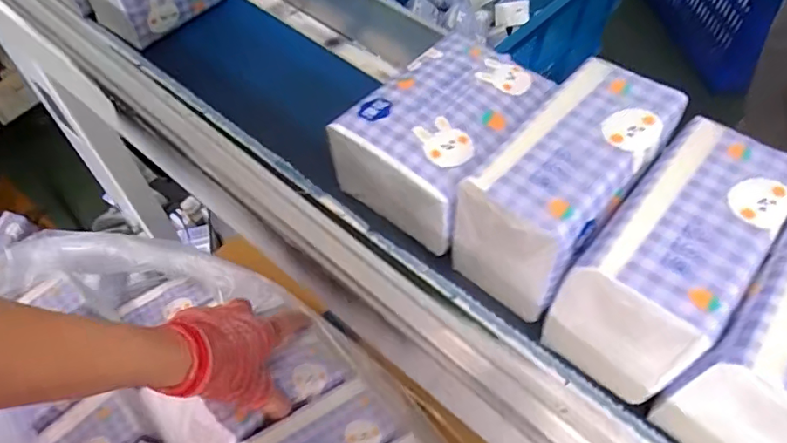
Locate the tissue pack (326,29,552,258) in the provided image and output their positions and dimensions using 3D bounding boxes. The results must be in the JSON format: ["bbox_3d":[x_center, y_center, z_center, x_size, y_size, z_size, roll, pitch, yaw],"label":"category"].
[{"bbox_3d":[0.028,-0.052,0.335,0.092,0.065,0.121,34,64,19],"label":"tissue pack"}]

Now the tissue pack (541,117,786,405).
[{"bbox_3d":[0.137,0.019,0.277,0.065,0.088,0.125,35,65,19],"label":"tissue pack"}]

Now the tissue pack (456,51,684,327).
[{"bbox_3d":[0.090,-0.019,0.298,0.067,0.081,0.123,34,64,19],"label":"tissue pack"}]

